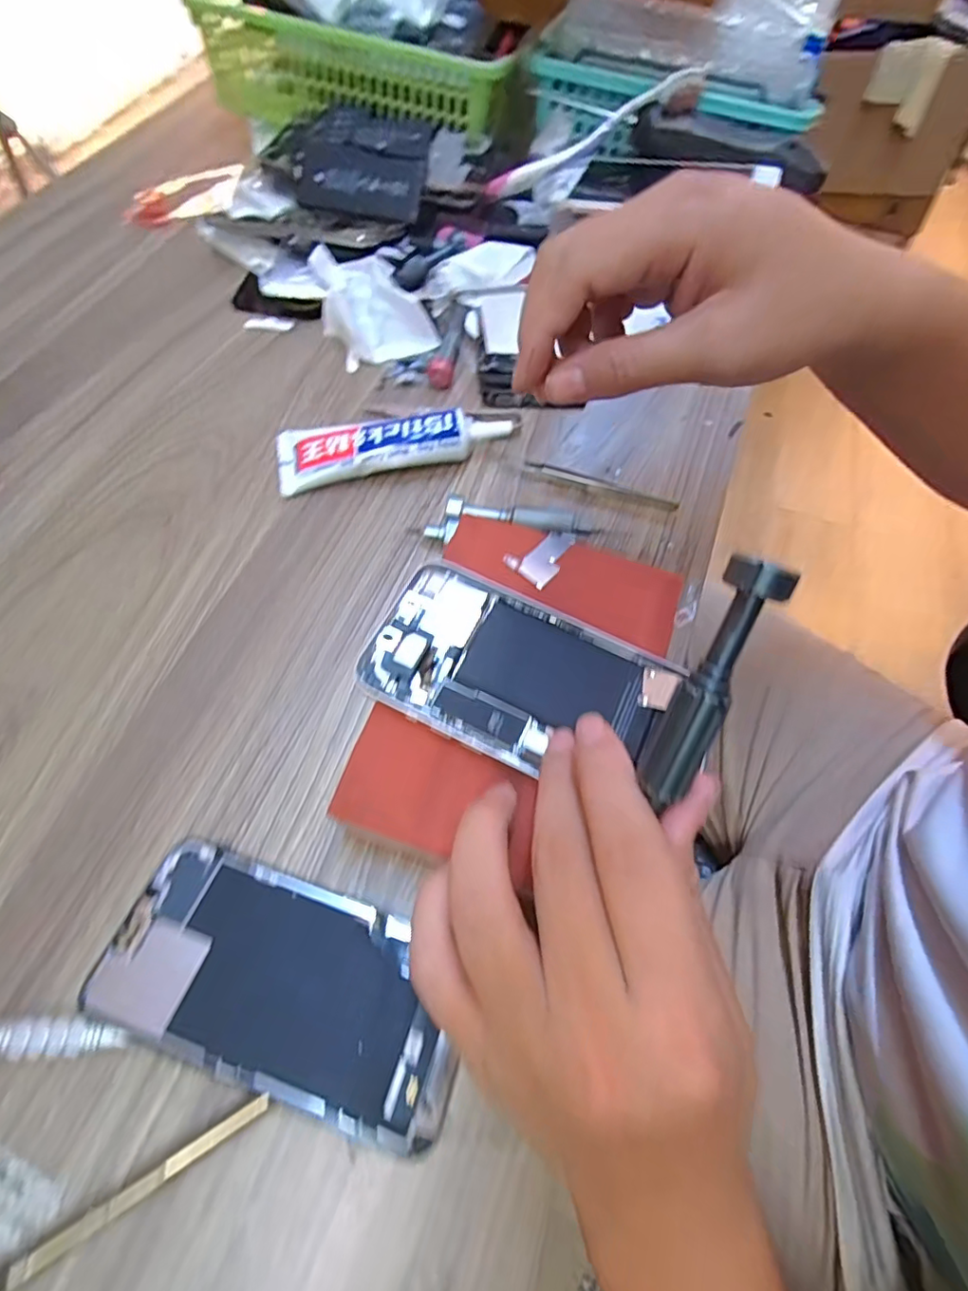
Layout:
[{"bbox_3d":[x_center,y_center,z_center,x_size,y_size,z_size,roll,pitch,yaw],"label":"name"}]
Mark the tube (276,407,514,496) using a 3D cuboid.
[{"bbox_3d":[-0.055,-0.124,0.338,0.137,0.026,0.040,-10,64,-8],"label":"tube"}]

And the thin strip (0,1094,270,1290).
[{"bbox_3d":[-0.120,0.185,0.187,0.102,0.009,0.006,-27,68,-16],"label":"thin strip"}]

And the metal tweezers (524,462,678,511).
[{"bbox_3d":[0.071,-0.097,0.342,0.093,0.009,0.007,18,64,6],"label":"metal tweezers"}]

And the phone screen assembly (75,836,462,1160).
[{"bbox_3d":[-0.076,0.130,0.218,0.139,0.008,0.067,19,64,6],"label":"phone screen assembly"}]

